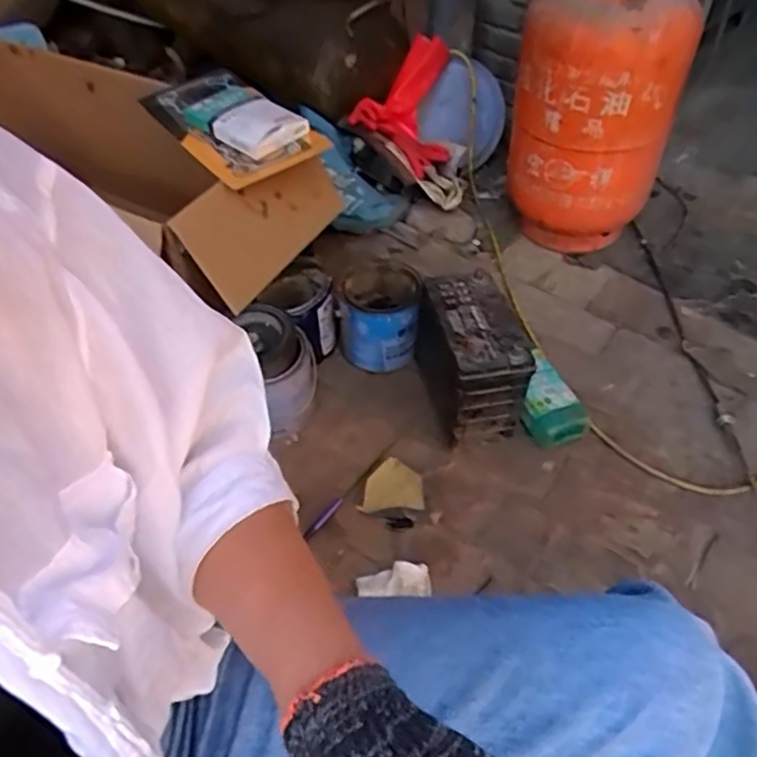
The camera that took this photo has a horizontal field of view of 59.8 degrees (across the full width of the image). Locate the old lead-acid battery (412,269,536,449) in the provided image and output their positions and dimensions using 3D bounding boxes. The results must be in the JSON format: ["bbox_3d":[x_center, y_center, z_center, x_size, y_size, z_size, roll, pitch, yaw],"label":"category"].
[{"bbox_3d":[0.159,-0.029,1.140,0.133,0.203,0.228,-14,49,-9],"label":"old lead-acid battery"}]

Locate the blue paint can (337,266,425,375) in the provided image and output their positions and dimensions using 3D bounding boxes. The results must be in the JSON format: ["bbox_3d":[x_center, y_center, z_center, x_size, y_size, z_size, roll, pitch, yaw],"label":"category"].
[{"bbox_3d":[0.004,-0.114,1.255,0.143,0.162,0.136,0,49,0],"label":"blue paint can"}]

